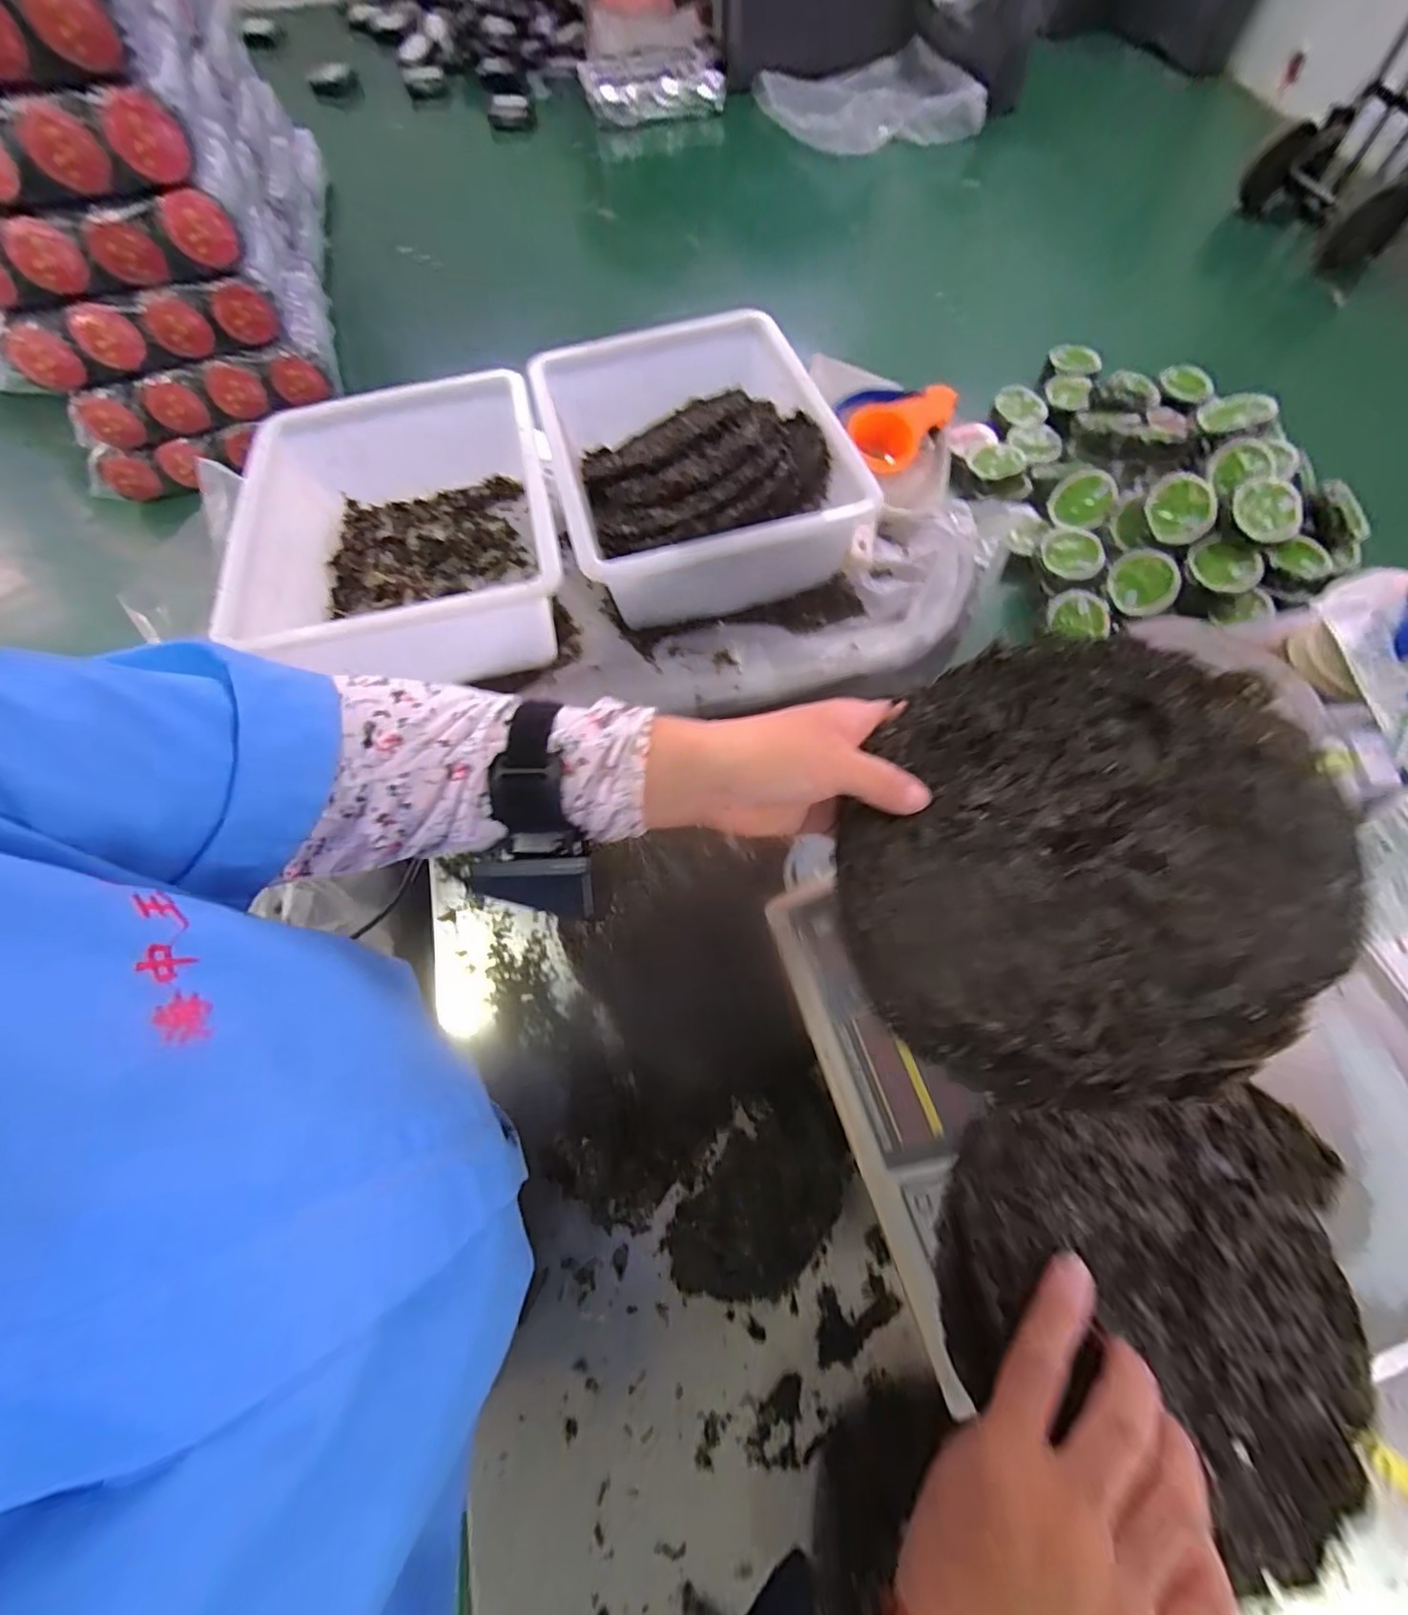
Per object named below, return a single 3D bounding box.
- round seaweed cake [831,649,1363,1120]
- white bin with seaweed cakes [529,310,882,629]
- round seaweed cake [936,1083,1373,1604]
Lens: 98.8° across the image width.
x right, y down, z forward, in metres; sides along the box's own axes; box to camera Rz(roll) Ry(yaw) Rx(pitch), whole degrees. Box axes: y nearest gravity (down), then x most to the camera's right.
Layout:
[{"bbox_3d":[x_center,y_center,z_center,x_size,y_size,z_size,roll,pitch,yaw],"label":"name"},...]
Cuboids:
[{"bbox_3d":[0.162,0.021,0.272,0.189,0.023,0.198,-7,66,18],"label":"round seaweed cake"},{"bbox_3d":[-0.016,-0.371,0.643,0.284,0.112,0.367,-15,66,-5],"label":"white bin with seaweed cakes"},{"bbox_3d":[0.214,0.234,0.277,0.204,0.030,0.171,-6,66,-1],"label":"round seaweed cake"}]

